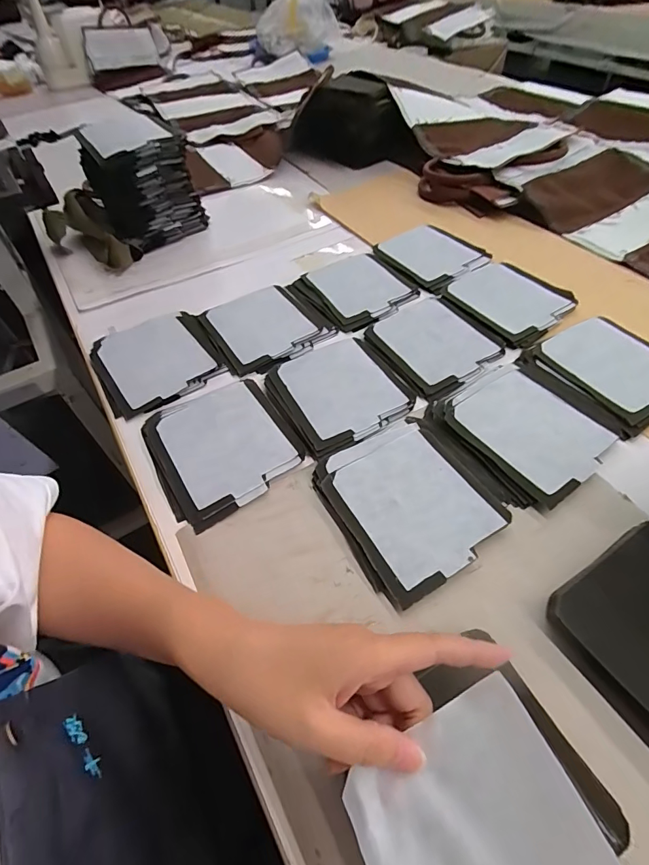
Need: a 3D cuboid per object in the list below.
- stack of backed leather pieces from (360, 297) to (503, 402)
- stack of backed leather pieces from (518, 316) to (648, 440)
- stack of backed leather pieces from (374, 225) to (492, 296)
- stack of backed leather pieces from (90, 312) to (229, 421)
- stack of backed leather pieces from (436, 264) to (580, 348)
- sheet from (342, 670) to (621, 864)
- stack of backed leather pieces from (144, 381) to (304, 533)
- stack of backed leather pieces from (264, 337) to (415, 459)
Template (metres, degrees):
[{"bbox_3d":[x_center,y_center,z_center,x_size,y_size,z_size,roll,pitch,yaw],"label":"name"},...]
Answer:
[{"bbox_3d":[0.134,-0.113,0.520,0.134,0.009,0.144,-28,55,-16],"label":"stack of backed leather pieces"},{"bbox_3d":[0.322,-0.074,0.471,0.143,0.011,0.141,-27,55,-15],"label":"stack of backed leather pieces"},{"bbox_3d":[0.157,-0.271,0.639,0.126,0.010,0.147,-35,57,-21],"label":"stack of backed leather pieces"},{"bbox_3d":[-0.208,-0.093,0.523,0.141,0.015,0.150,-28,55,-17],"label":"stack of backed leather pieces"},{"bbox_3d":[0.248,-0.179,0.564,0.135,0.008,0.151,-26,55,-15],"label":"stack of backed leather pieces"},{"bbox_3d":[0.078,0.202,0.185,0.100,0.025,0.131,-23,54,-13],"label":"sheet"},{"bbox_3d":[-0.106,0.011,0.437,0.134,0.012,0.155,-26,55,-15],"label":"stack of backed leather pieces"},{"bbox_3d":[0.017,-0.048,0.480,0.134,0.009,0.146,-25,55,-15],"label":"stack of backed leather pieces"}]

